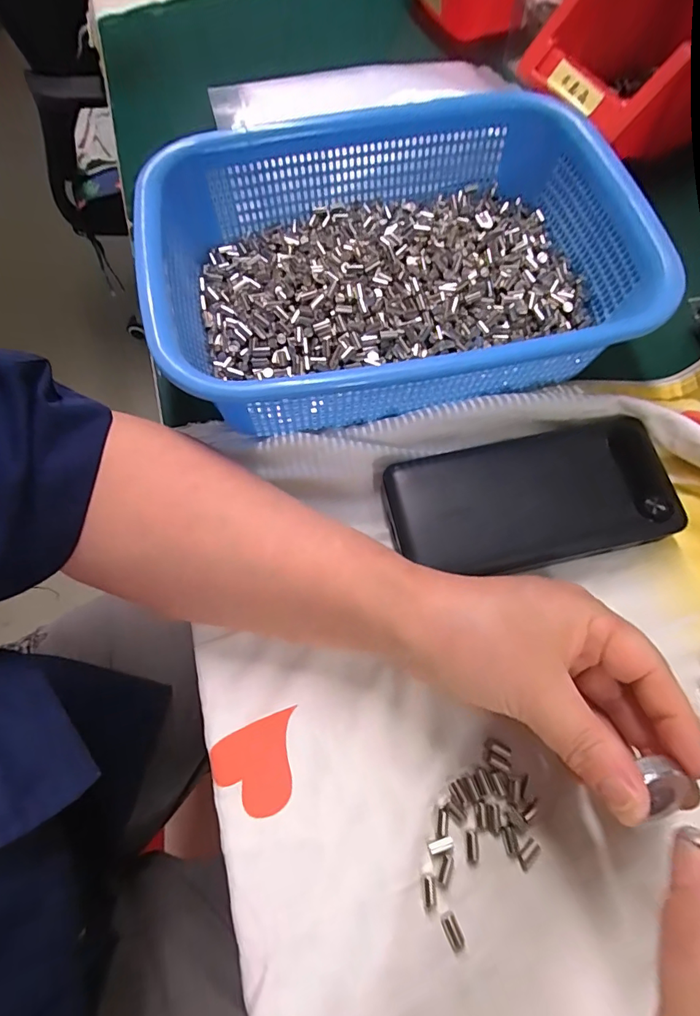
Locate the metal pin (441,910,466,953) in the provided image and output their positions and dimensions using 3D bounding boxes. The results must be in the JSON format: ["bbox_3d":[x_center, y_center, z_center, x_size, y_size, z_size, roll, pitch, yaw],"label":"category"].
[{"bbox_3d":[0.045,0.186,0.204,0.007,0.004,0.015,-20,69,-7],"label":"metal pin"}]

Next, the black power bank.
[{"bbox_3d":[0.099,-0.002,0.264,0.150,0.025,0.072,-12,69,-4],"label":"black power bank"}]

